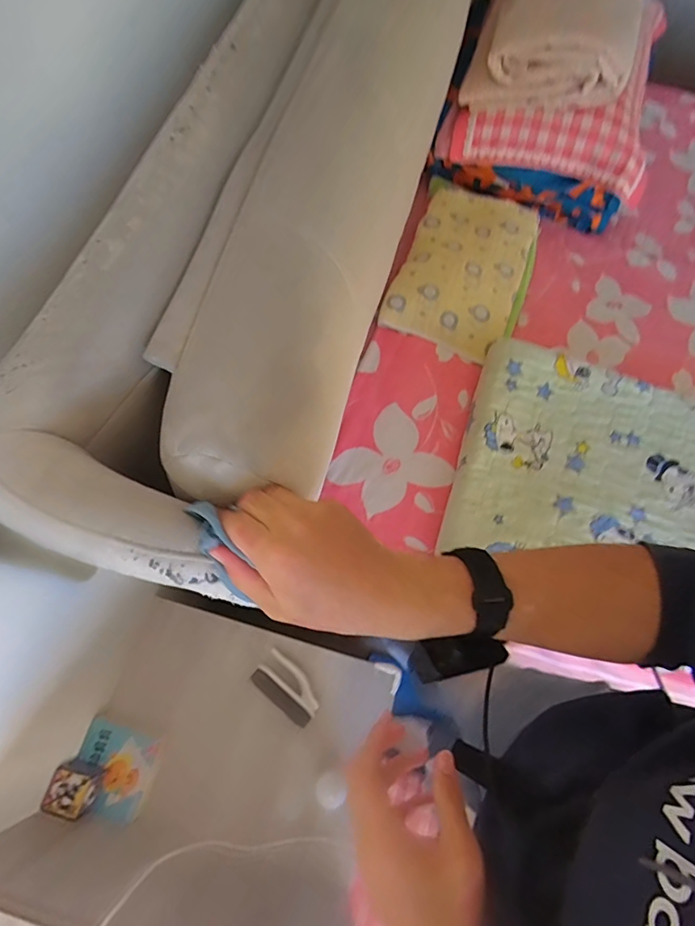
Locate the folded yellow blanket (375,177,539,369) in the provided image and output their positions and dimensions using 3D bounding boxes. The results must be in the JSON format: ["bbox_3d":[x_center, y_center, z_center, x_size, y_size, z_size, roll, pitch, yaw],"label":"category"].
[{"bbox_3d":[0.281,-0.470,1.110,0.293,0.068,0.437,18,71,8],"label":"folded yellow blanket"}]

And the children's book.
[{"bbox_3d":[-0.374,0.491,0.761,0.125,0.011,0.119,23,56,-6],"label":"children's book"}]

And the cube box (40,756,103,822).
[{"bbox_3d":[-0.423,0.503,0.729,0.066,0.057,0.063,16,69,3],"label":"cube box"}]

